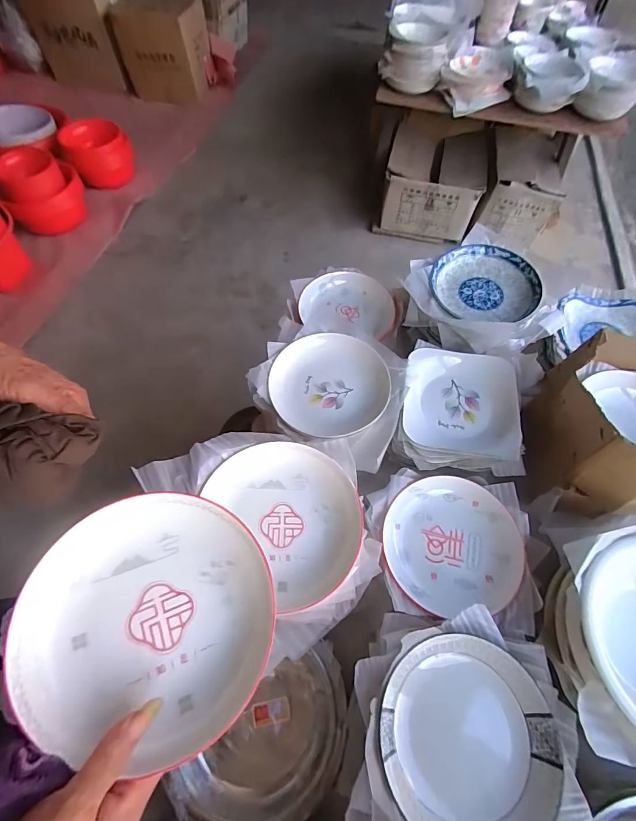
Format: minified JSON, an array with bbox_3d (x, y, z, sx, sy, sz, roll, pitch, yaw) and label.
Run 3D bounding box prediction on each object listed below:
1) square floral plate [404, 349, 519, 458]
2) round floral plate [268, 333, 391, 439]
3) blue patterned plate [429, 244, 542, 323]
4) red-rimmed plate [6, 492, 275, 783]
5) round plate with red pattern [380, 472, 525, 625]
[{"bbox_3d":[0.231,-0.018,0.632,0.176,0.041,0.182,8,61,5],"label":"square floral plate"},{"bbox_3d":[0.020,-0.042,0.645,0.193,0.038,0.184,0,60,0],"label":"round floral plate"},{"bbox_3d":[0.320,-0.240,0.753,0.197,0.051,0.183,0,60,0],"label":"blue patterned plate"},{"bbox_3d":[-0.141,0.178,0.331,0.204,0.042,0.204,3,65,-6],"label":"red-rimmed plate"},{"bbox_3d":[0.196,0.195,0.573,0.189,0.036,0.184,0,60,0],"label":"round plate with red pattern"}]

